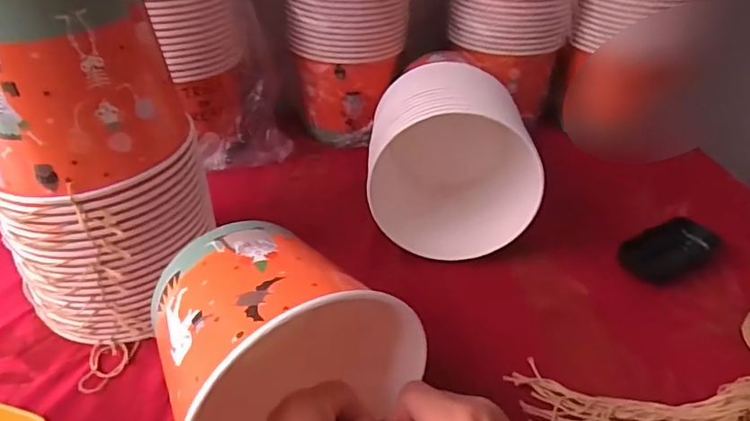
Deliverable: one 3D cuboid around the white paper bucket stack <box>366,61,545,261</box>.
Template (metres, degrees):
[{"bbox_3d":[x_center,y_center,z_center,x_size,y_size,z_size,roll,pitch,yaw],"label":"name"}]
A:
[{"bbox_3d":[0.076,-0.056,0.546,0.157,0.161,0.149,2,37,1],"label":"white paper bucket stack"}]

